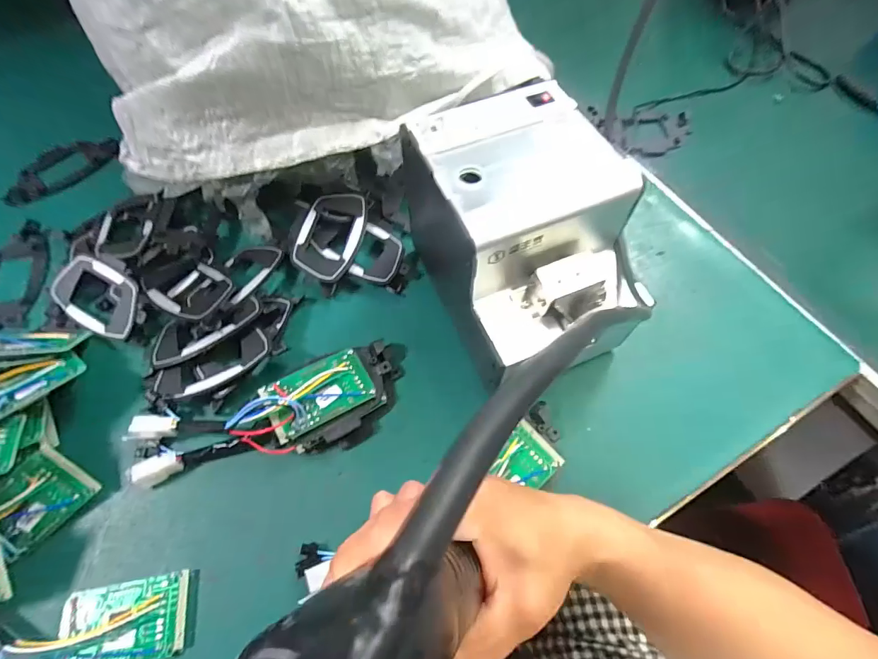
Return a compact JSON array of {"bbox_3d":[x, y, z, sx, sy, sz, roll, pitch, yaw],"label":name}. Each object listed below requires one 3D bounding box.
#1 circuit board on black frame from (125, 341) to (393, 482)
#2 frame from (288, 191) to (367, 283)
[{"bbox_3d":[-0.134,0.069,0.320,0.211,0.041,0.065,-20,65,-9],"label":"circuit board on black frame"},{"bbox_3d":[-0.107,-0.091,0.407,0.062,0.020,0.098,7,64,5],"label":"frame"}]

